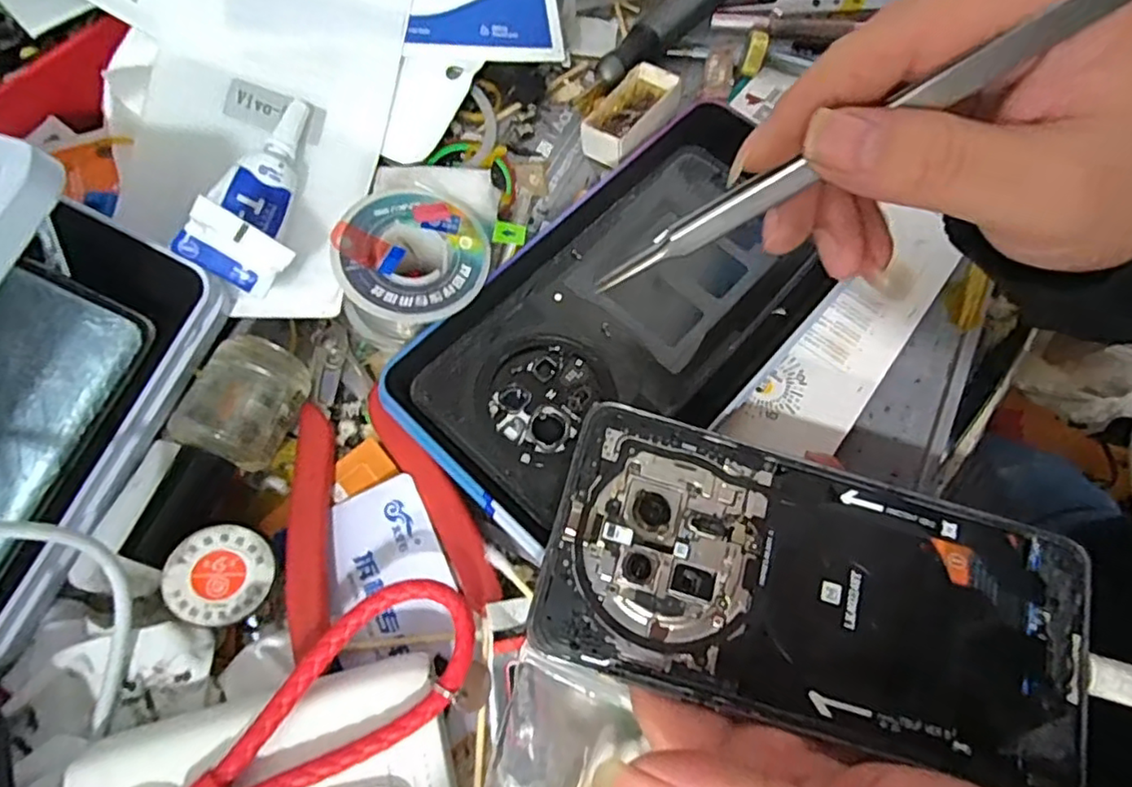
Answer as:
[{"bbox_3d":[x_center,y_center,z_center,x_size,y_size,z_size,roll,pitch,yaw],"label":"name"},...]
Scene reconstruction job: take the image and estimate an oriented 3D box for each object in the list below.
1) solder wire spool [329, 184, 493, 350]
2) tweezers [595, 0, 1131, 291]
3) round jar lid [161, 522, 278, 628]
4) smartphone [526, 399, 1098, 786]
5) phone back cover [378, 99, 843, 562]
[{"bbox_3d":[-0.055,-0.048,0.225,0.053,0.018,0.054,1,69,-2],"label":"solder wire spool"},{"bbox_3d":[0.072,-0.066,0.171,0.151,0.006,0.008,-25,67,28],"label":"tweezers"},{"bbox_3d":[-0.106,0.056,0.193,0.029,0.004,0.029,1,88,-29],"label":"round jar lid"},{"bbox_3d":[0.074,0.056,0.182,0.157,0.006,0.073,16,69,0],"label":"smartphone"},{"bbox_3d":[0.027,-0.032,0.235,0.098,0.013,0.182,39,72,12],"label":"phone back cover"}]

